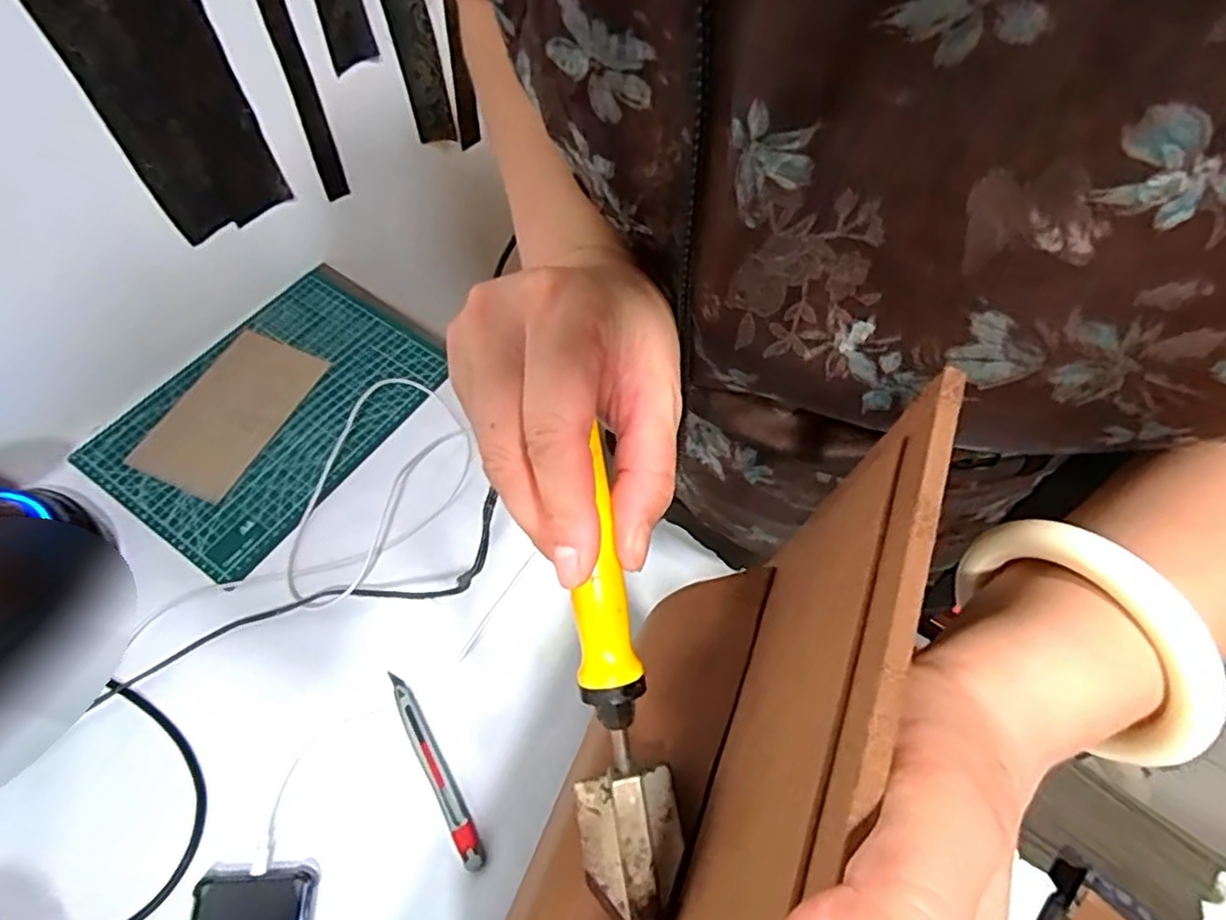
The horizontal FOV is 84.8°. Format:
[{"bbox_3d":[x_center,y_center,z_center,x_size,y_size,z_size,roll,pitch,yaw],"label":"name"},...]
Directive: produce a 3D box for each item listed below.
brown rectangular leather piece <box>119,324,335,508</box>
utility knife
[{"bbox_3d":[-0.377,-0.051,0.654,0.116,0.010,0.175,20,59,11],"label":"brown rectangular leather piece"},{"bbox_3d":[-0.133,0.228,0.500,0.016,0.015,0.149,-27,64,-16],"label":"utility knife"}]

